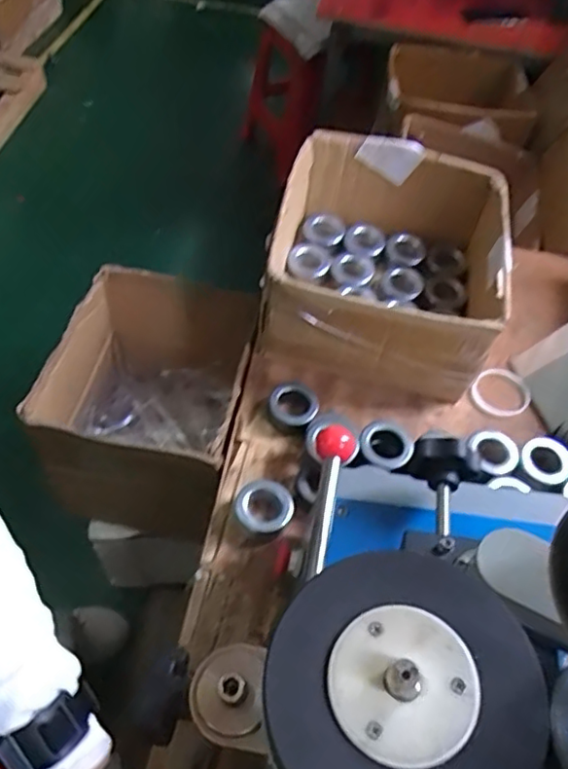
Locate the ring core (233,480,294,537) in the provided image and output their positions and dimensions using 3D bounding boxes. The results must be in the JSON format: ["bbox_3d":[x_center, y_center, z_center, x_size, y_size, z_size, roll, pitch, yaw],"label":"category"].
[{"bbox_3d":[-0.025,0.156,0.762,0.066,0.045,0.061,3,55,-4],"label":"ring core"}]

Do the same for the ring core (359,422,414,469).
[{"bbox_3d":[0.131,0.078,0.779,0.065,0.017,0.070,3,55,-4],"label":"ring core"}]

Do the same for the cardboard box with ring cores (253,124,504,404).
[{"bbox_3d":[0.147,-0.181,0.920,0.322,0.182,0.331,13,55,4],"label":"cardboard box with ring cores"}]

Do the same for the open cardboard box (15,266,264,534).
[{"bbox_3d":[-0.219,0.040,1.021,0.305,0.312,0.315,14,55,5],"label":"open cardboard box"}]

